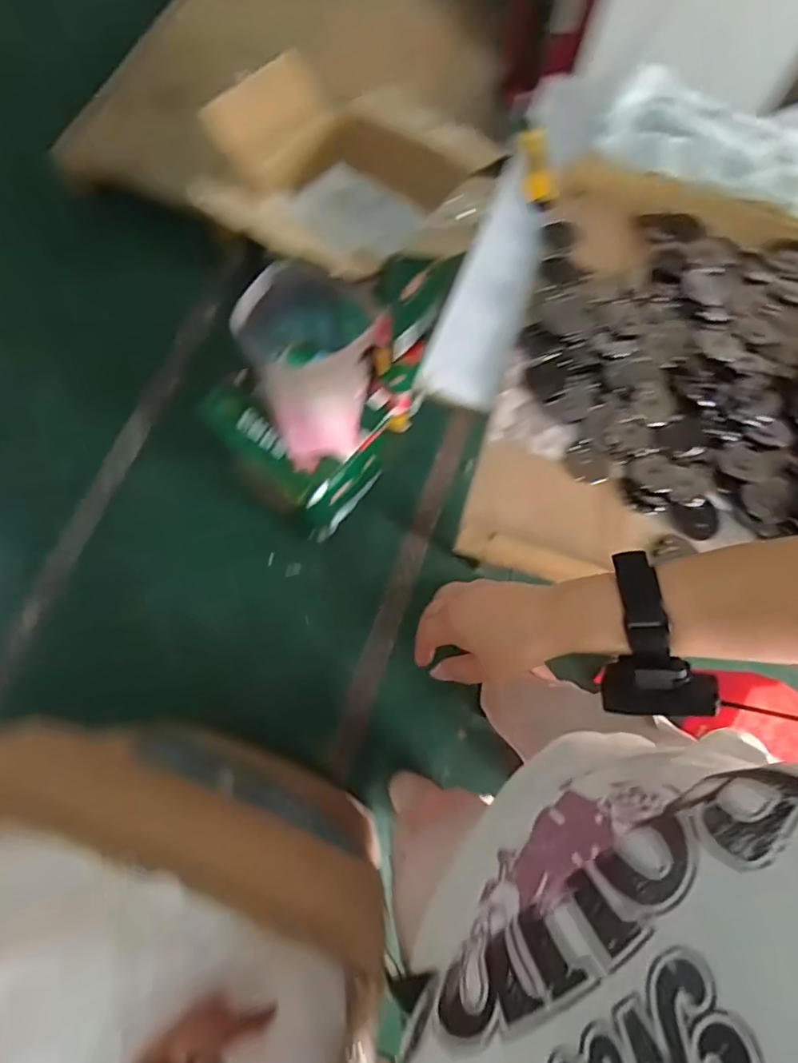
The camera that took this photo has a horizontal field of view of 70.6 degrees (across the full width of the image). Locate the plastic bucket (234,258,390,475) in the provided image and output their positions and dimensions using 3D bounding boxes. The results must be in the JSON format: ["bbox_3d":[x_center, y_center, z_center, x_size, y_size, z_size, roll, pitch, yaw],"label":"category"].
[{"bbox_3d":[-0.135,-0.300,1.009,0.236,0.261,0.230,0,74,-1],"label":"plastic bucket"}]

